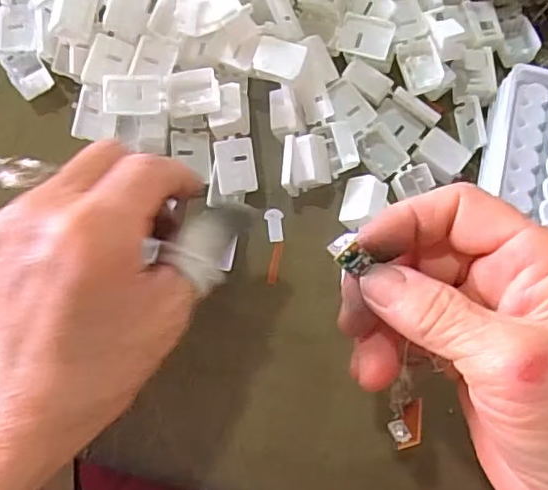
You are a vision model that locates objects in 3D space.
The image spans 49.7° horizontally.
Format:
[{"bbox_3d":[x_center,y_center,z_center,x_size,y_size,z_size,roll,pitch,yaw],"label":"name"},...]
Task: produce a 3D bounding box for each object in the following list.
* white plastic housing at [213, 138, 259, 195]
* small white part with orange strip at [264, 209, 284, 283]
[{"bbox_3d":[-0.019,-0.039,0.297,0.019,0.012,0.027,-8,78,-6],"label":"white plastic housing"},{"bbox_3d":[0.000,0.001,0.299,0.009,0.004,0.038,1,78,-4],"label":"small white part with orange strip"}]

